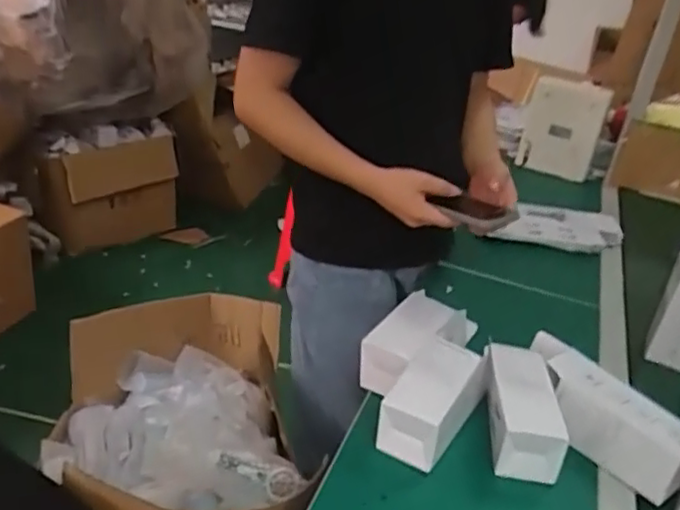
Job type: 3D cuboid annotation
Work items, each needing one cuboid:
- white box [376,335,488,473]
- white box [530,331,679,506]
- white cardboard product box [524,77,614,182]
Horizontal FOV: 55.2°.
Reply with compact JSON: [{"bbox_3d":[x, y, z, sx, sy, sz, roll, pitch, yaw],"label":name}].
[{"bbox_3d":[0.125,0.181,0.831,0.088,0.068,0.187,19,29,24],"label":"white box"},{"bbox_3d":[0.330,0.204,0.839,0.070,0.092,0.242,-13,32,-34],"label":"white box"},{"bbox_3d":[0.607,-0.344,1.791,0.197,0.255,0.050,23,36,27],"label":"white cardboard product box"}]

